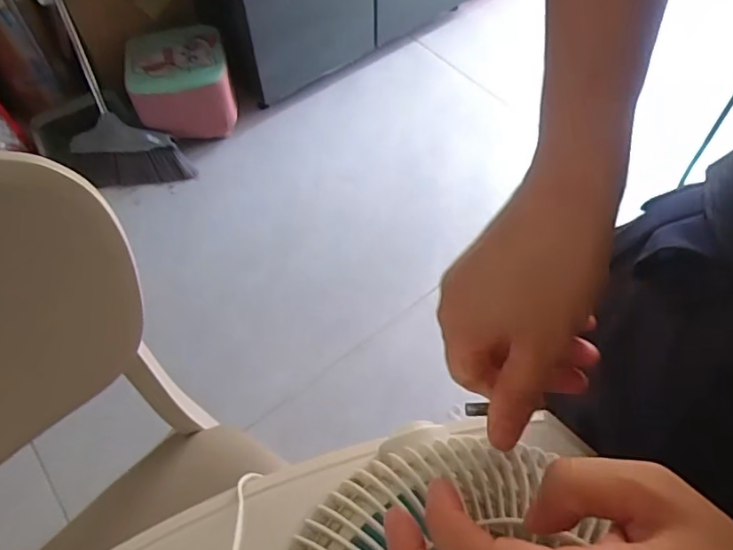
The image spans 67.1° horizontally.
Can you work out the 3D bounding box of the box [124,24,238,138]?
[{"bbox_3d":[-0.496,-0.525,1.502,0.253,0.176,0.233,-11,58,-5],"label":"box"}]

